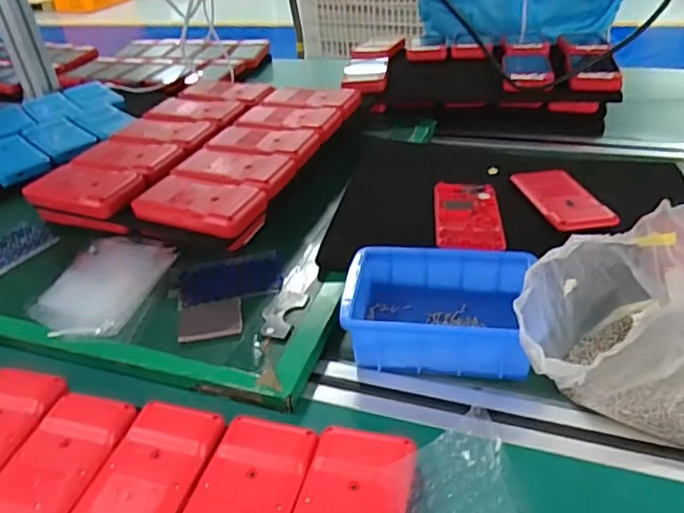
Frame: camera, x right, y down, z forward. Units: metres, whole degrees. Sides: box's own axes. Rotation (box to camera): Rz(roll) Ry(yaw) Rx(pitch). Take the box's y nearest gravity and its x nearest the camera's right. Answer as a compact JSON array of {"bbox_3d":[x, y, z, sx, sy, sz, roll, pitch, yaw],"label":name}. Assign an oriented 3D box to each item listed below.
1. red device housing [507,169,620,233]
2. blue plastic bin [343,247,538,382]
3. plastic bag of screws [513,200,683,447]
[{"bbox_3d":[0.223,-0.061,0.588,0.064,0.008,0.131,-8,36,-4],"label":"red device housing"},{"bbox_3d":[0.072,0.038,0.461,0.134,0.050,0.112,1,36,9],"label":"blue plastic bin"},{"bbox_3d":[0.190,0.042,0.365,0.157,0.131,0.109,0,36,8],"label":"plastic bag of screws"}]

